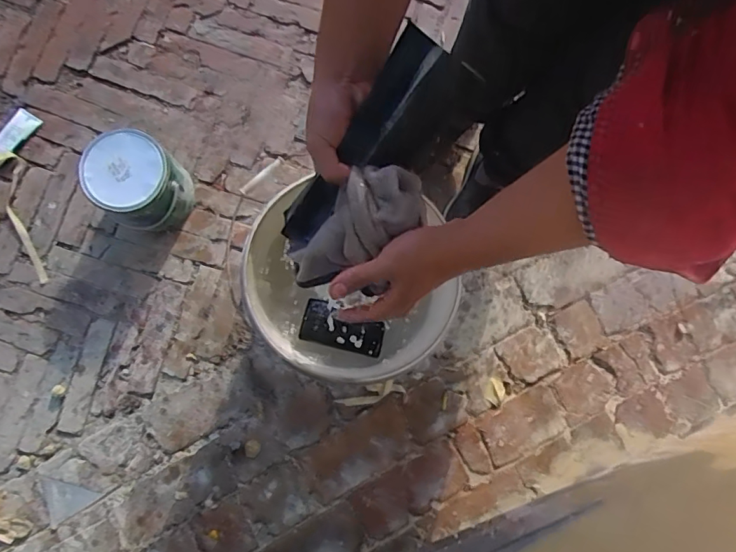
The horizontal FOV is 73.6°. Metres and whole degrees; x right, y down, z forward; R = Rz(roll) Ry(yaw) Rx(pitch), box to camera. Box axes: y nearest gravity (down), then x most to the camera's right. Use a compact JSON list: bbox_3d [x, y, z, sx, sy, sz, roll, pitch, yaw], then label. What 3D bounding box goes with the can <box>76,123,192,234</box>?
[{"bbox_3d":[-0.443,-0.175,0.959,0.167,0.186,0.153,0,79,-1],"label":"can"}]

